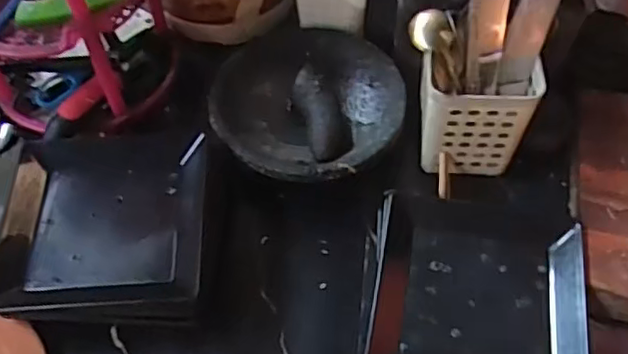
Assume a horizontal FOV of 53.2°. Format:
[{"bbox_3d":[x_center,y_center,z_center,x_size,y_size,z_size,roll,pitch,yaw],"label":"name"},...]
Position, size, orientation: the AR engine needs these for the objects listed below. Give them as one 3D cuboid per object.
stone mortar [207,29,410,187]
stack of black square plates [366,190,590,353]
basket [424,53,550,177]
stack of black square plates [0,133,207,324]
[{"bbox_3d":[-0.007,-0.090,0.743,0.214,0.061,0.233,-1,54,1],"label":"stone mortar"},{"bbox_3d":[0.158,0.109,0.614,0.195,0.032,0.201,6,55,6],"label":"stack of black square plates"},{"bbox_3d":[0.173,-0.062,0.679,0.120,0.121,0.066,7,55,7],"label":"basket"},{"bbox_3d":[-0.204,0.054,0.636,0.191,0.072,0.206,-5,55,-2],"label":"stack of black square plates"}]

